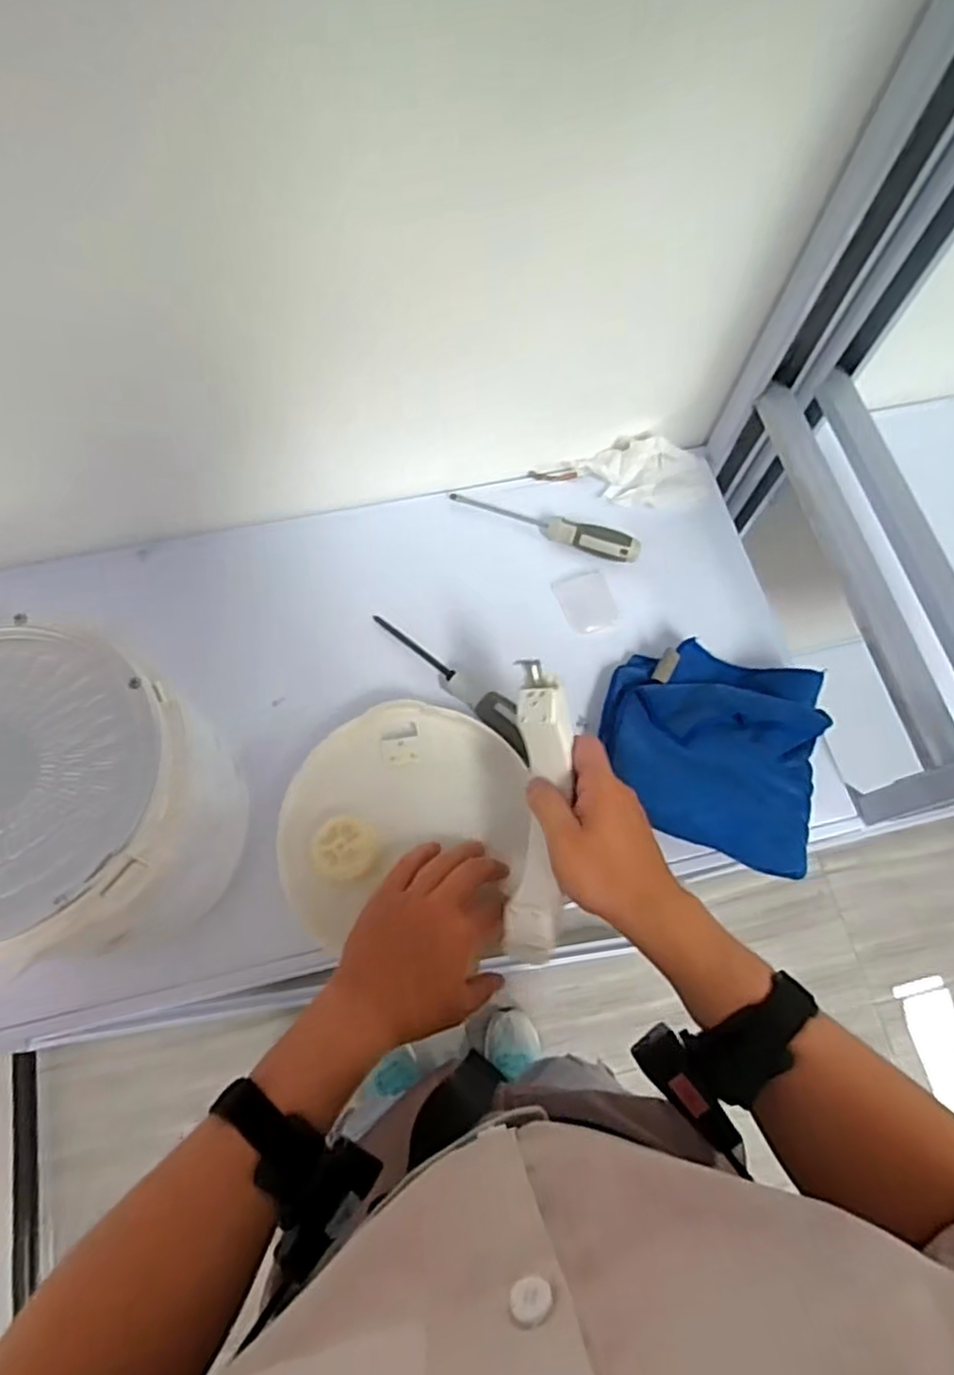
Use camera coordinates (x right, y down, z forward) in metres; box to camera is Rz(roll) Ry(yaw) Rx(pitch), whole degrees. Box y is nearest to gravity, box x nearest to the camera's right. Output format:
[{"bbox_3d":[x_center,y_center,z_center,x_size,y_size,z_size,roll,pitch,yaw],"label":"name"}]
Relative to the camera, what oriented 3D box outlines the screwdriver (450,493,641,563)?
[{"bbox_3d":[0.065,-0.158,0.676,0.186,0.023,0.023,20,70,5],"label":"screwdriver"}]

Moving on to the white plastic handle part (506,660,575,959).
[{"bbox_3d":[0.045,0.084,0.482,0.039,0.029,0.197,3,79,-2],"label":"white plastic handle part"}]

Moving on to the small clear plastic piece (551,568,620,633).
[{"bbox_3d":[0.104,-0.081,0.664,0.049,0.004,0.057,-21,78,-8],"label":"small clear plastic piece"}]

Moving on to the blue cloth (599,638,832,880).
[{"bbox_3d":[0.195,0.048,0.589,0.181,0.052,0.165,21,70,5],"label":"blue cloth"}]

